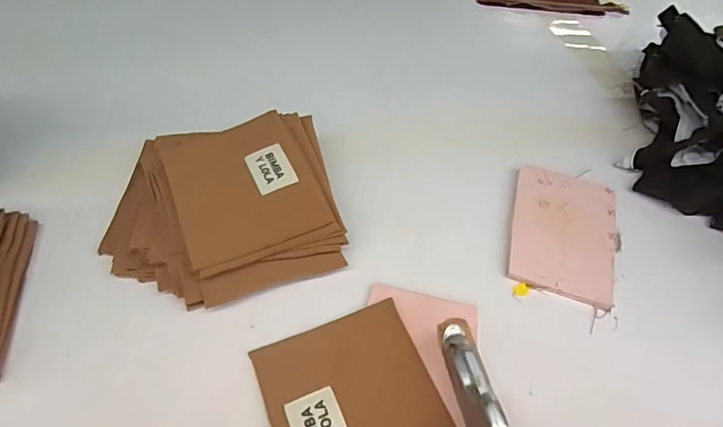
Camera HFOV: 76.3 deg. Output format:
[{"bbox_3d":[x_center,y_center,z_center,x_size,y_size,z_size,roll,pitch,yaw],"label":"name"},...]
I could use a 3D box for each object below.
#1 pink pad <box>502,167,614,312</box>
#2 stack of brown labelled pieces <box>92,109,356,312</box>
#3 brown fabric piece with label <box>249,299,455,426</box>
[{"bbox_3d":[0.228,0.015,0.522,0.113,0.012,0.184,18,50,9],"label":"pink pad"},{"bbox_3d":[-0.149,-0.015,0.481,0.227,0.058,0.226,-11,52,-15],"label":"stack of brown labelled pieces"},{"bbox_3d":[-0.003,0.161,0.374,0.133,0.012,0.167,-15,52,-18],"label":"brown fabric piece with label"}]

